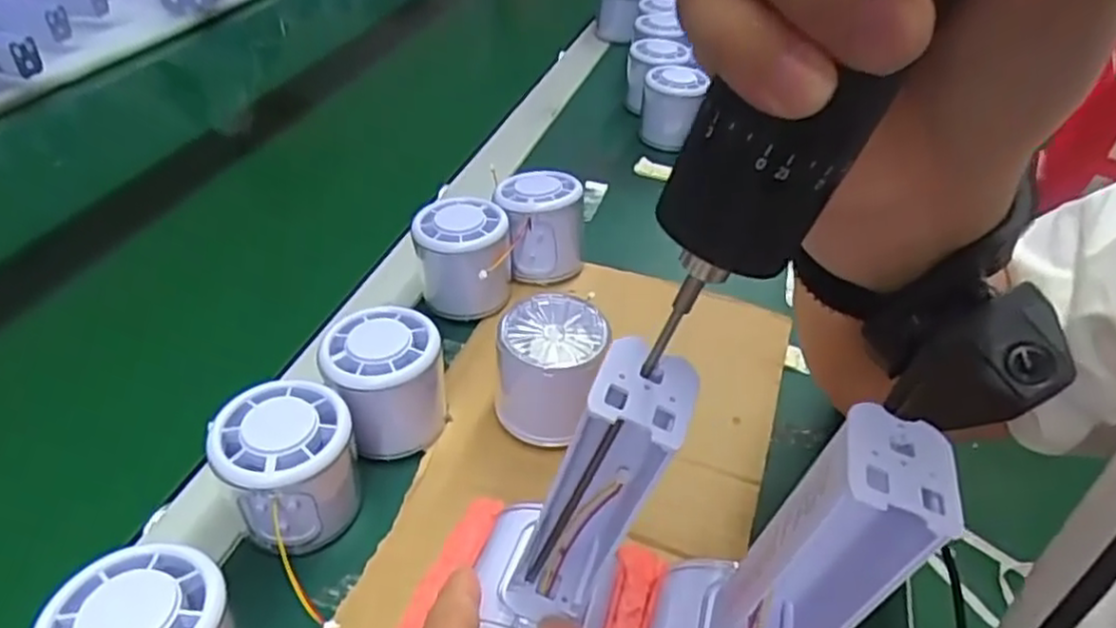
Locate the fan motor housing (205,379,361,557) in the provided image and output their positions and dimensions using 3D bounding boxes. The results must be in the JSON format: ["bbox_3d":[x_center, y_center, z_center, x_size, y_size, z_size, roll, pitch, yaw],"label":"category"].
[{"bbox_3d":[-0.117,0.068,0.315,0.054,0.059,0.051,1,40,-1],"label":"fan motor housing"}]

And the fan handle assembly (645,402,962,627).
[{"bbox_3d":[0.060,0.082,0.203,0.059,0.121,0.049,15,41,11],"label":"fan handle assembly"}]

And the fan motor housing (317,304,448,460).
[{"bbox_3d":[-0.085,0.034,0.356,0.054,0.059,0.051,-4,40,-8],"label":"fan motor housing"}]

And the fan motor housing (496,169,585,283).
[{"bbox_3d":[-0.011,-0.056,0.473,0.057,0.064,0.055,3,40,-2],"label":"fan motor housing"}]

